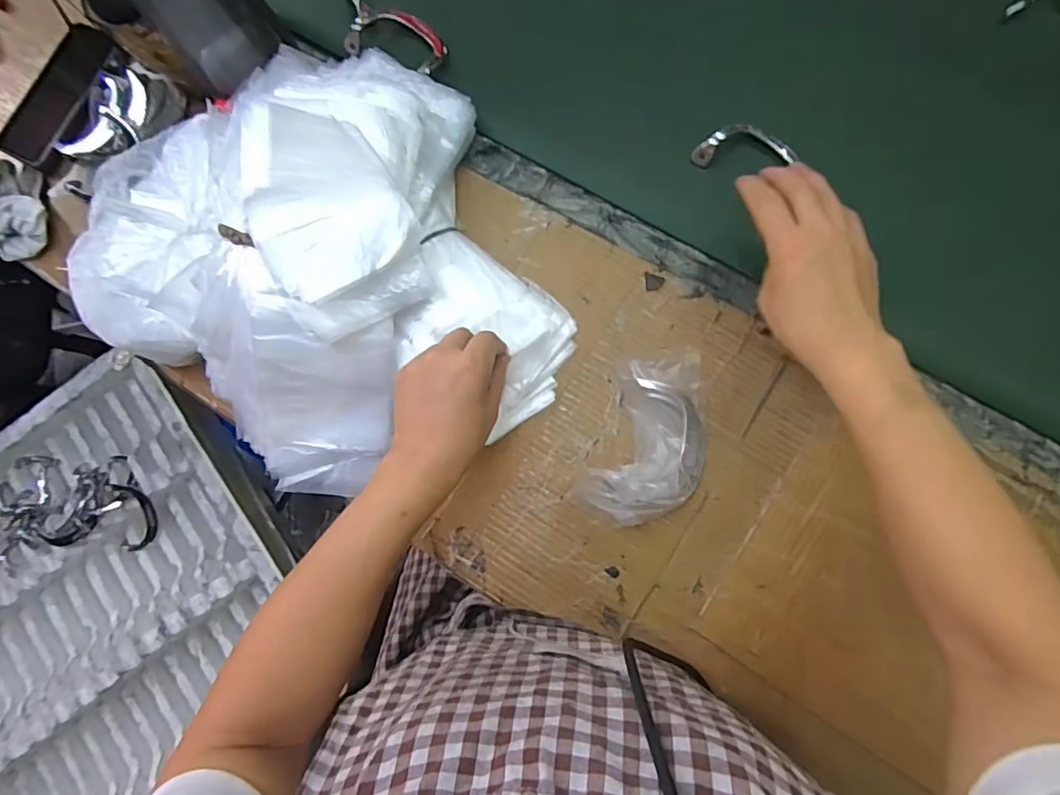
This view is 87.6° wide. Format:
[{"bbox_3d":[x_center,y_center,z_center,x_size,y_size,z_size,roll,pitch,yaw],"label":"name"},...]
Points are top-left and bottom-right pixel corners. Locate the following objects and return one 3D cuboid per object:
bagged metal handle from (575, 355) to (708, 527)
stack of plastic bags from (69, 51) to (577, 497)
[{"bbox_3d":[0.104,0.035,0.452,0.090,0.048,0.144,22,85,8],"label":"bagged metal handle"},{"bbox_3d":[-0.182,-0.103,0.442,0.342,0.148,0.332,-25,81,2],"label":"stack of plastic bags"}]

